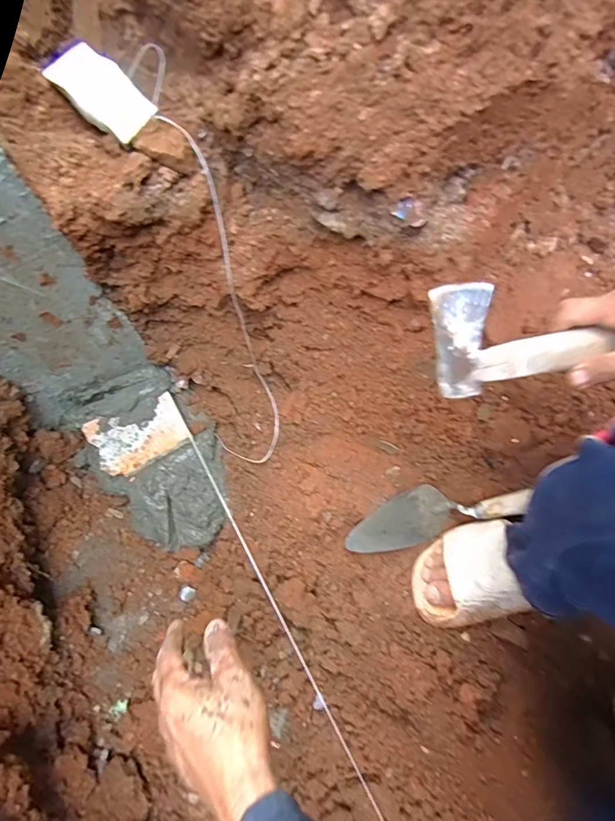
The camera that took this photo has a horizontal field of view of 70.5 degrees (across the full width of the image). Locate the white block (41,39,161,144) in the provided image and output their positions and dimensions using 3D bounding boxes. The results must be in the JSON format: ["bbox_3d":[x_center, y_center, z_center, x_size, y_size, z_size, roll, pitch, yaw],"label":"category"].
[{"bbox_3d":[-0.217,-0.339,0.462,0.108,0.007,0.059,44,84,-4],"label":"white block"}]

